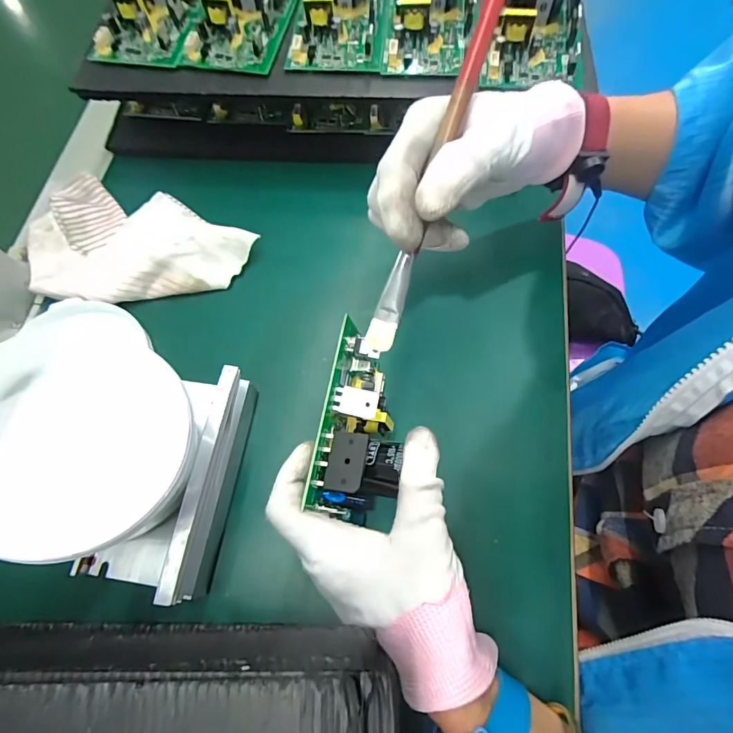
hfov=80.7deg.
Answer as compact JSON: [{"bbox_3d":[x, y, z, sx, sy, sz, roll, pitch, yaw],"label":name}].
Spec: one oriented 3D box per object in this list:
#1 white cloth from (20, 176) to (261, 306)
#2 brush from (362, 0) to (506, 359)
[{"bbox_3d":[-0.183,-0.094,0.340,0.177,0.021,0.109,14,70,8],"label":"white cloth"},{"bbox_3d":[0.034,-0.096,0.223,0.016,0.018,0.193,20,99,8],"label":"brush"}]

